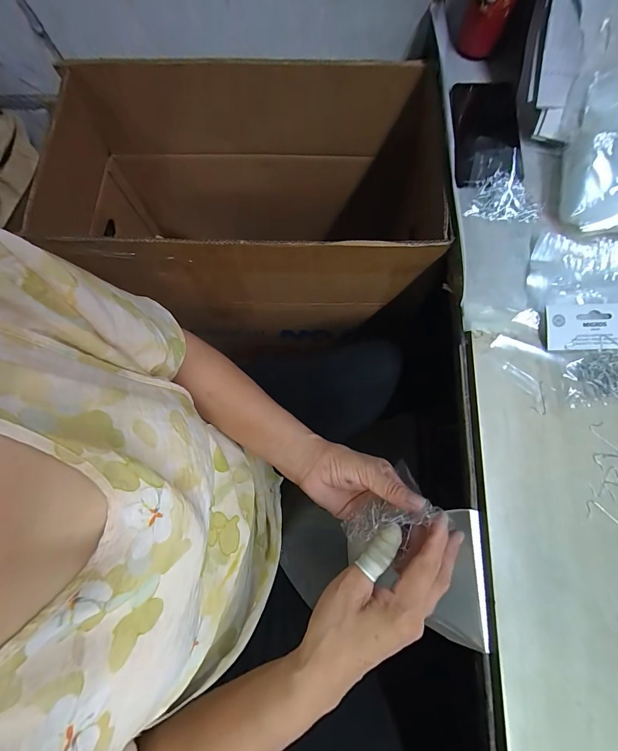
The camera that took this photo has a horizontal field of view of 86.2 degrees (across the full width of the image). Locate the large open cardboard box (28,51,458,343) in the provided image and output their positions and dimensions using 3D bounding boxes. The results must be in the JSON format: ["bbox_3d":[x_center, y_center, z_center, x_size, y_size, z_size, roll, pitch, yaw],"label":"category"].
[{"bbox_3d":[-0.095,-0.292,0.610,0.632,0.313,0.376,0,75,3],"label":"large open cardboard box"}]

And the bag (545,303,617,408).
[{"bbox_3d":[0.312,-0.024,0.353,0.101,0.012,0.110,-2,74,1],"label":"bag"}]

